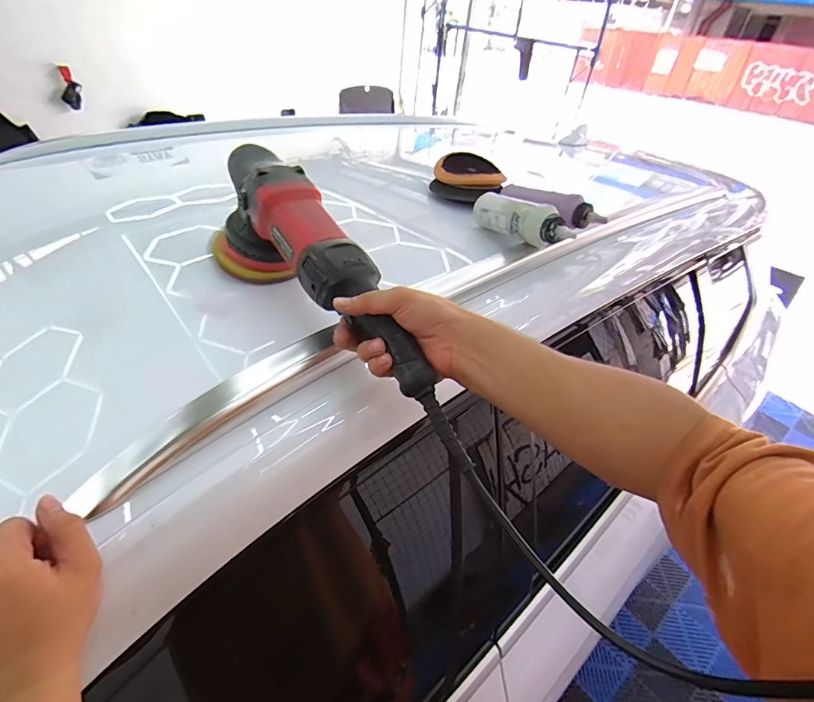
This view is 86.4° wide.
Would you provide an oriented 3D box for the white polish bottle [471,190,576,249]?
[{"bbox_3d":[0.182,-0.209,0.686,0.051,0.055,0.182,-23,48,-32],"label":"white polish bottle"}]

